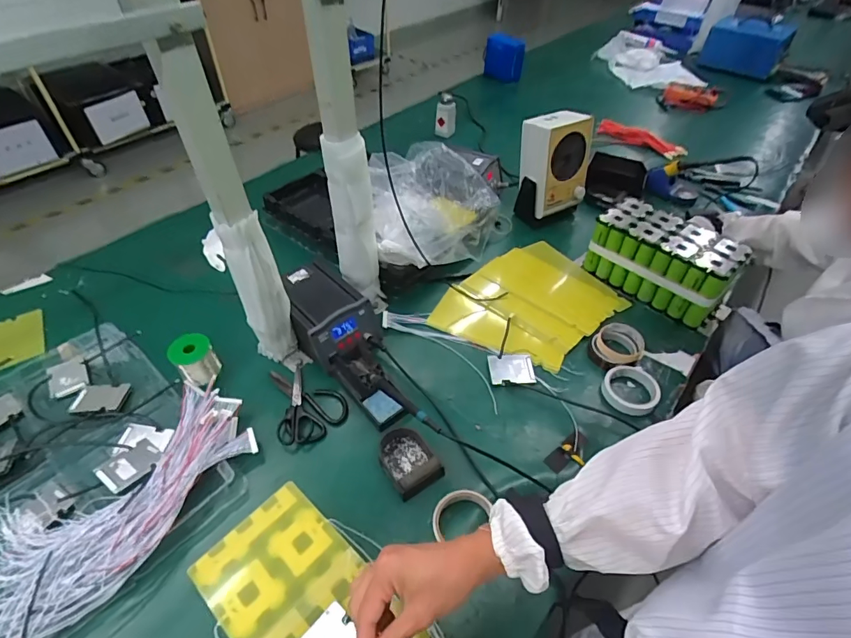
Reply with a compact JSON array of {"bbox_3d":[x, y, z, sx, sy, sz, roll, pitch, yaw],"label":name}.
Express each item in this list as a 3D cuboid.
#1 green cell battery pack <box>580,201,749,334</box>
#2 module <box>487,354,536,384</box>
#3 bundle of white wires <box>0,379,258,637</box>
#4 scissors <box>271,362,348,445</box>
[{"bbox_3d":[0.512,-0.120,0.970,0.135,0.148,0.293,-32,56,-27],"label":"green cell battery pack"},{"bbox_3d":[0.159,0.087,0.828,0.083,0.012,0.065,-3,47,-5],"label":"module"},{"bbox_3d":[-0.458,0.262,0.638,0.241,0.043,0.428,36,56,28],"label":"bundle of white wires"},{"bbox_3d":[-0.204,0.144,0.790,0.116,0.020,0.159,-15,49,-15],"label":"scissors"}]

